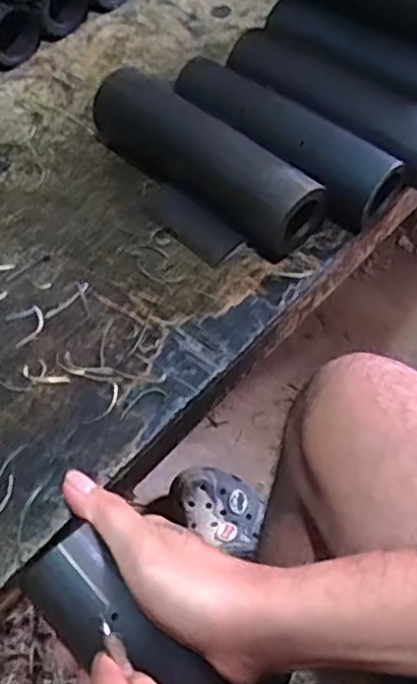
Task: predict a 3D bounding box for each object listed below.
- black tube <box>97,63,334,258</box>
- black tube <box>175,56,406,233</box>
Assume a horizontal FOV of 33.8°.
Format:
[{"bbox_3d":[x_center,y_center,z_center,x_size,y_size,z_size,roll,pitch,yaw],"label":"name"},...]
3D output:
[{"bbox_3d":[-0.002,-0.127,0.477,0.178,0.053,0.046,39,65,21],"label":"black tube"},{"bbox_3d":[0.050,-0.140,0.484,0.173,0.051,0.050,39,65,21],"label":"black tube"}]

